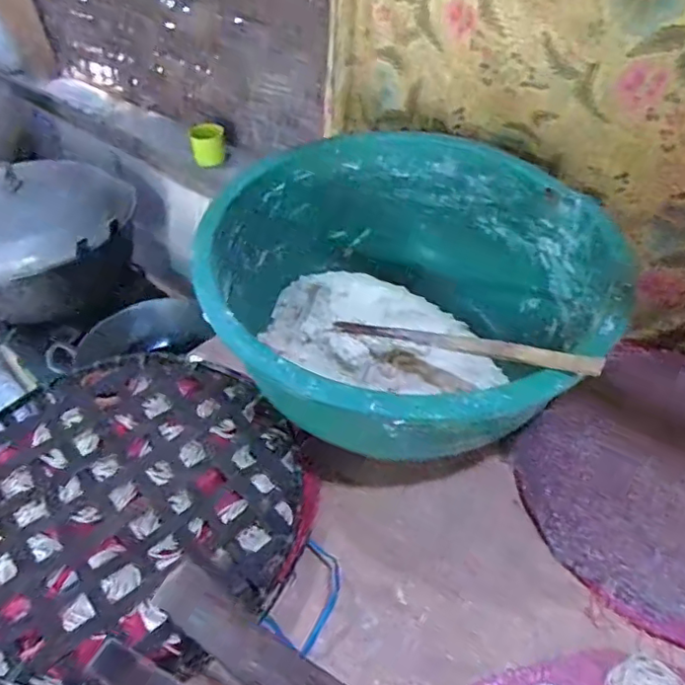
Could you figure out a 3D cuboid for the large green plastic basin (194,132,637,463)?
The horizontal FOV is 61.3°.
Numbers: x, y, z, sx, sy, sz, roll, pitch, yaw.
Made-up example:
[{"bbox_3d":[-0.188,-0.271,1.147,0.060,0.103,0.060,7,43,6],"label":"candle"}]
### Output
[{"bbox_3d":[0.069,-0.045,0.683,0.421,0.199,0.430,-1,46,1],"label":"large green plastic basin"}]

